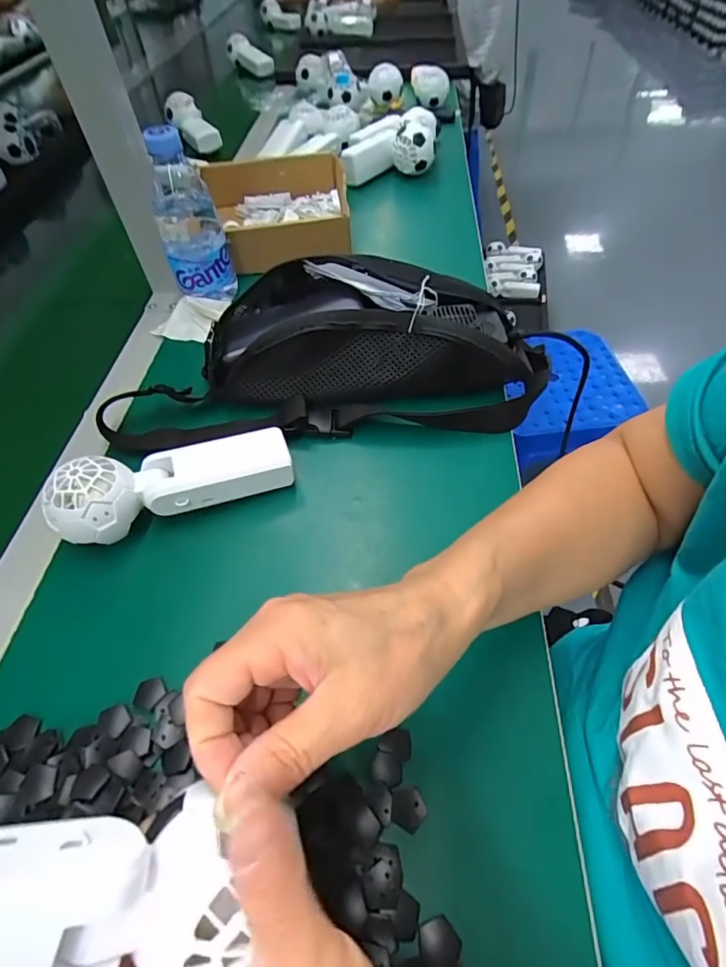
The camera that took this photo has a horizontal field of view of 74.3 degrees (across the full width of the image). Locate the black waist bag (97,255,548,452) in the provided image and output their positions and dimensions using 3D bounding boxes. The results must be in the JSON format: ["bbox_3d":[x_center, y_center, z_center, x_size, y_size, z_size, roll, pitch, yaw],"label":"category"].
[{"bbox_3d":[-0.029,-0.121,0.419,0.387,0.081,0.161,-4,54,2],"label":"black waist bag"}]

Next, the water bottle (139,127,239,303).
[{"bbox_3d":[-0.177,-0.264,0.486,0.062,0.156,0.058,-21,55,-10],"label":"water bottle"}]

